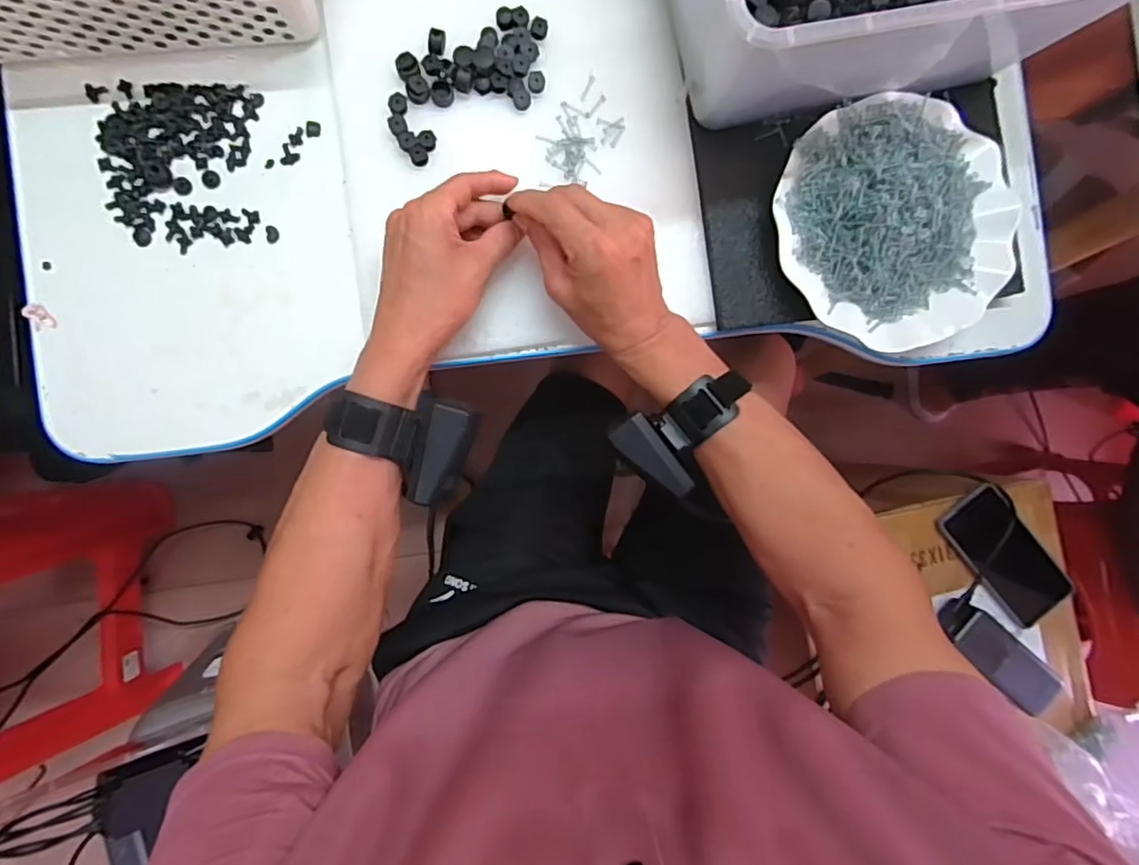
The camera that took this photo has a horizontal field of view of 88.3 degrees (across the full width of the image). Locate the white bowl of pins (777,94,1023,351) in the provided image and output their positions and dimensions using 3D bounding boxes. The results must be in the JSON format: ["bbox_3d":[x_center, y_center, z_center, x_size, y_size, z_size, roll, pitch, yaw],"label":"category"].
[{"bbox_3d":[0.246,-0.156,0.439,0.178,0.038,0.178,0,89,-4],"label":"white bowl of pins"}]

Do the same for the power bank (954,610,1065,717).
[{"bbox_3d":[0.477,0.254,0.633,0.126,0.016,0.055,40,87,-3],"label":"power bank"}]

